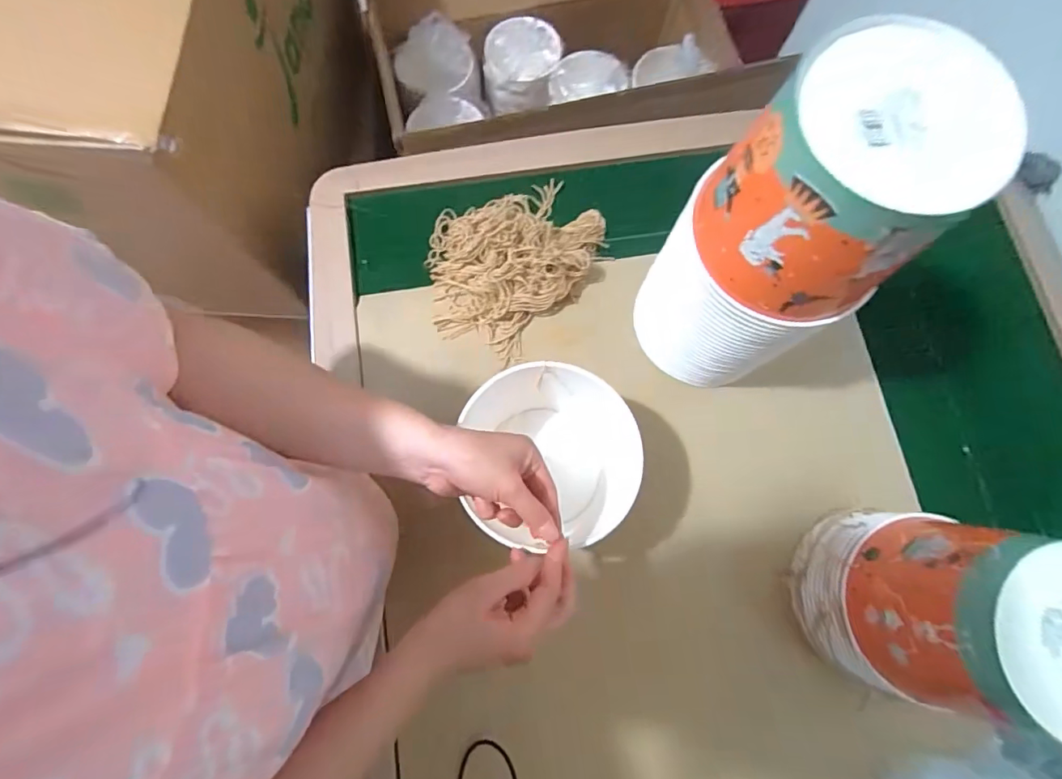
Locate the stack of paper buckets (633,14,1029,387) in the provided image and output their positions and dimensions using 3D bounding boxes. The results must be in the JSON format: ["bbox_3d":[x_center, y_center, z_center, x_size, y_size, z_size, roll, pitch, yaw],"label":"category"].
[{"bbox_3d":[0.199,-0.117,0.436,0.146,0.313,0.134,35,78,6],"label":"stack of paper buckets"}]

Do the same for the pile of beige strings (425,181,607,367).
[{"bbox_3d":[-0.029,-0.165,0.605,0.187,0.048,0.238,39,79,7],"label":"pile of beige strings"}]

